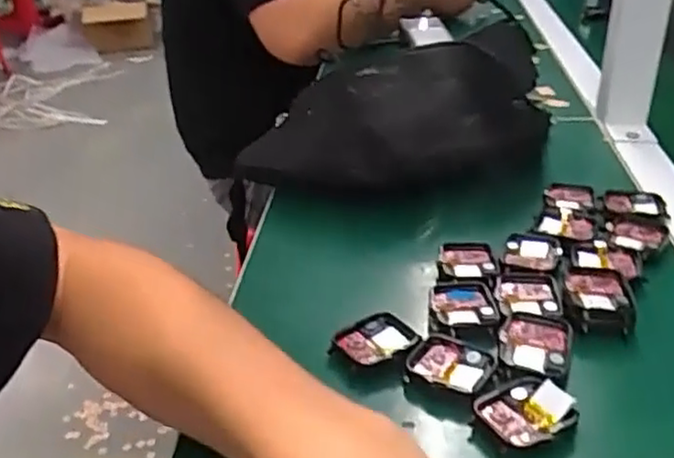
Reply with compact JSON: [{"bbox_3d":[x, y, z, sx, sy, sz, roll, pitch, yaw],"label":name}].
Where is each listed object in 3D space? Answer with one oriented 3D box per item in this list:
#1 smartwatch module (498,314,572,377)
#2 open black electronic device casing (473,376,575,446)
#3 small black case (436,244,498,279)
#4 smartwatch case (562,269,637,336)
[{"bbox_3d":[0.109,0.062,0.378,0.038,0.006,0.046,7,31,15],"label":"smartwatch module"},{"bbox_3d":[0.092,0.087,0.335,0.038,0.012,0.039,-21,35,-29],"label":"open black electronic device casing"},{"bbox_3d":[0.086,0.022,0.452,0.037,0.007,0.044,3,31,8],"label":"small black case"},{"bbox_3d":[0.154,0.041,0.403,0.037,0.013,0.046,6,31,13],"label":"smartwatch case"}]

